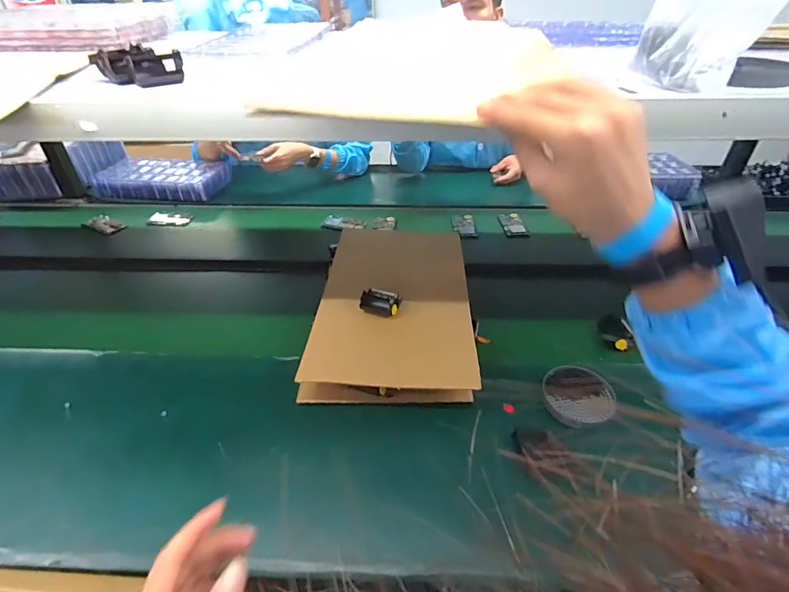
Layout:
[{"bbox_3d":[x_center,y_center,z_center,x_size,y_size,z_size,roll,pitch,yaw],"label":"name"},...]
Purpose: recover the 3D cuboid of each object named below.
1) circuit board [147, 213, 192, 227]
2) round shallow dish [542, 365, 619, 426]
[{"bbox_3d":[-0.676,-0.231,1.273,0.124,0.010,0.065,2,39,3],"label":"circuit board"},{"bbox_3d":[0.307,0.166,0.705,0.112,0.015,0.113,0,39,0],"label":"round shallow dish"}]

